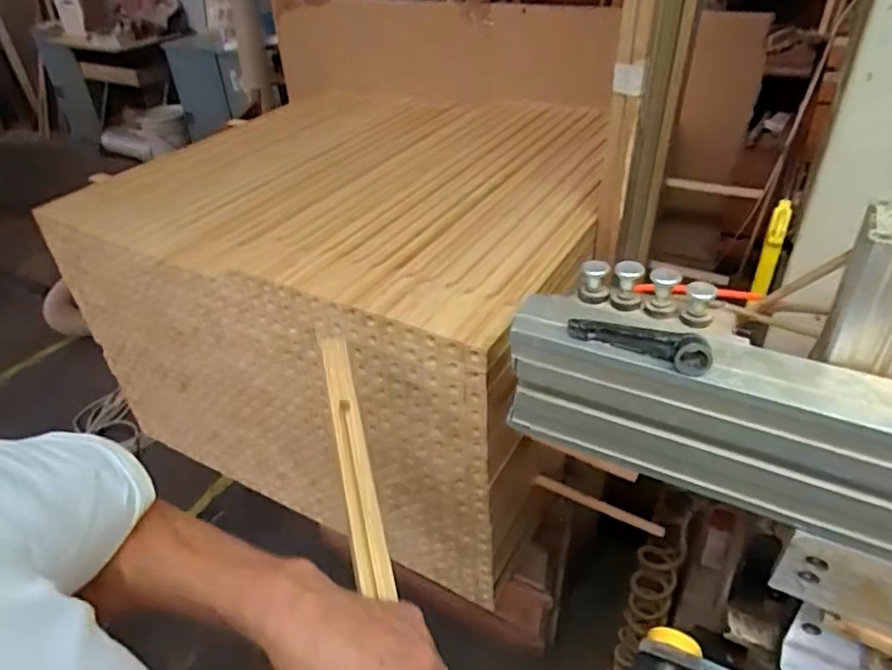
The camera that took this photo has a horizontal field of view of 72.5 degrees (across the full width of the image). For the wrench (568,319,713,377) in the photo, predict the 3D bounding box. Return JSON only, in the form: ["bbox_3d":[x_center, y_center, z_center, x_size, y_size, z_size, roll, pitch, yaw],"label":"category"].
[{"bbox_3d":[0.123,0.001,0.394,0.093,0.024,0.011,20,43,28],"label":"wrench"}]

